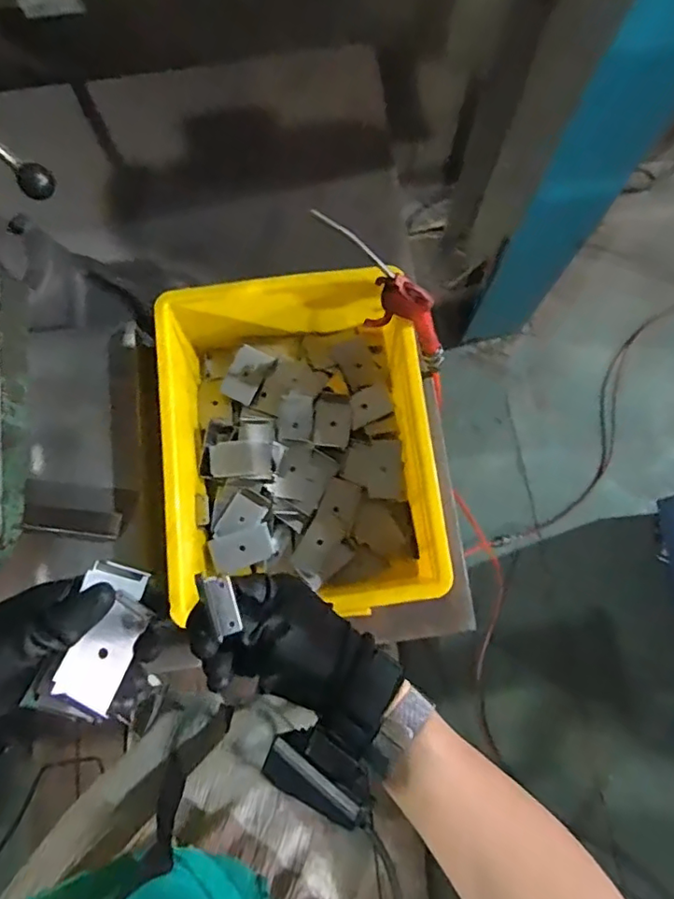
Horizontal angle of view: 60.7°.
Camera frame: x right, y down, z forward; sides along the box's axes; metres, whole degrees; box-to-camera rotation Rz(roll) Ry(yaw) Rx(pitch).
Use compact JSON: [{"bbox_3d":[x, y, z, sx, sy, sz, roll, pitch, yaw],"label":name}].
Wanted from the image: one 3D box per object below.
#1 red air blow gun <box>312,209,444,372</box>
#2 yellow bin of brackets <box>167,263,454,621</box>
[{"bbox_3d":[0.051,-0.150,0.580,0.096,0.231,0.023,20,77,36],"label":"red air blow gun"},{"bbox_3d":[-0.036,-0.004,0.615,0.272,0.112,0.339,-4,78,0],"label":"yellow bin of brackets"}]

